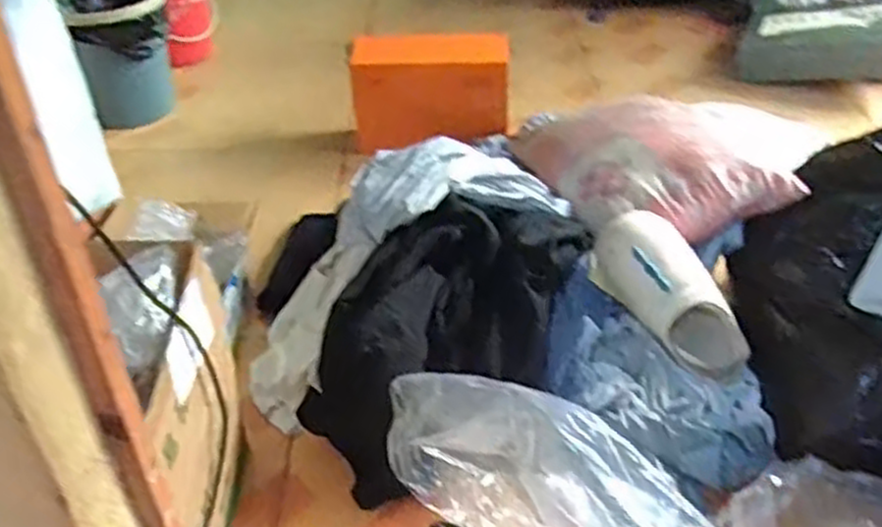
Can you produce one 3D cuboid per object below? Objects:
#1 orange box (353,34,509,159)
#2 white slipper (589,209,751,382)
[{"bbox_3d":[-0.020,-0.365,1.612,0.326,0.193,0.135,-4,38,-5],"label":"orange box"},{"bbox_3d":[0.320,0.051,1.069,0.081,0.127,0.267,-37,85,-37],"label":"white slipper"}]

